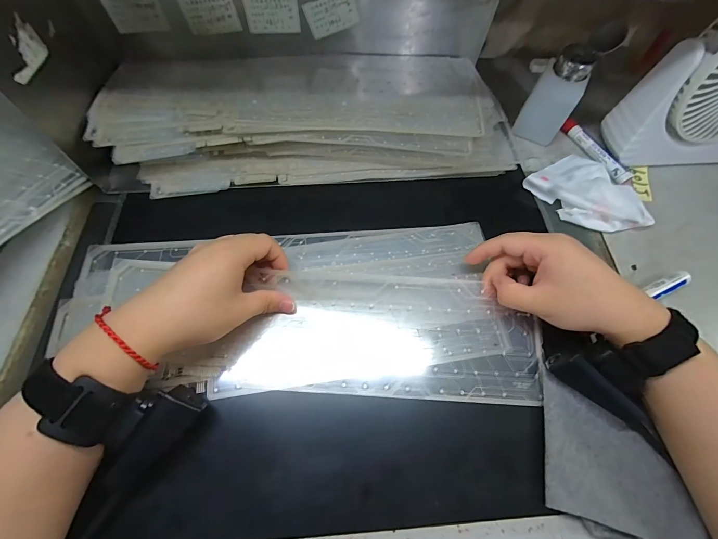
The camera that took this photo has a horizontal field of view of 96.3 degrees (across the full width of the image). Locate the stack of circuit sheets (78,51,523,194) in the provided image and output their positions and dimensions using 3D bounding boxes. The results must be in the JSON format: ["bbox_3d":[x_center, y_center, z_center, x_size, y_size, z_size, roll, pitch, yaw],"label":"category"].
[{"bbox_3d":[-0.051,-0.191,0.391,0.478,0.065,0.198,-5,63,-6],"label":"stack of circuit sheets"}]

